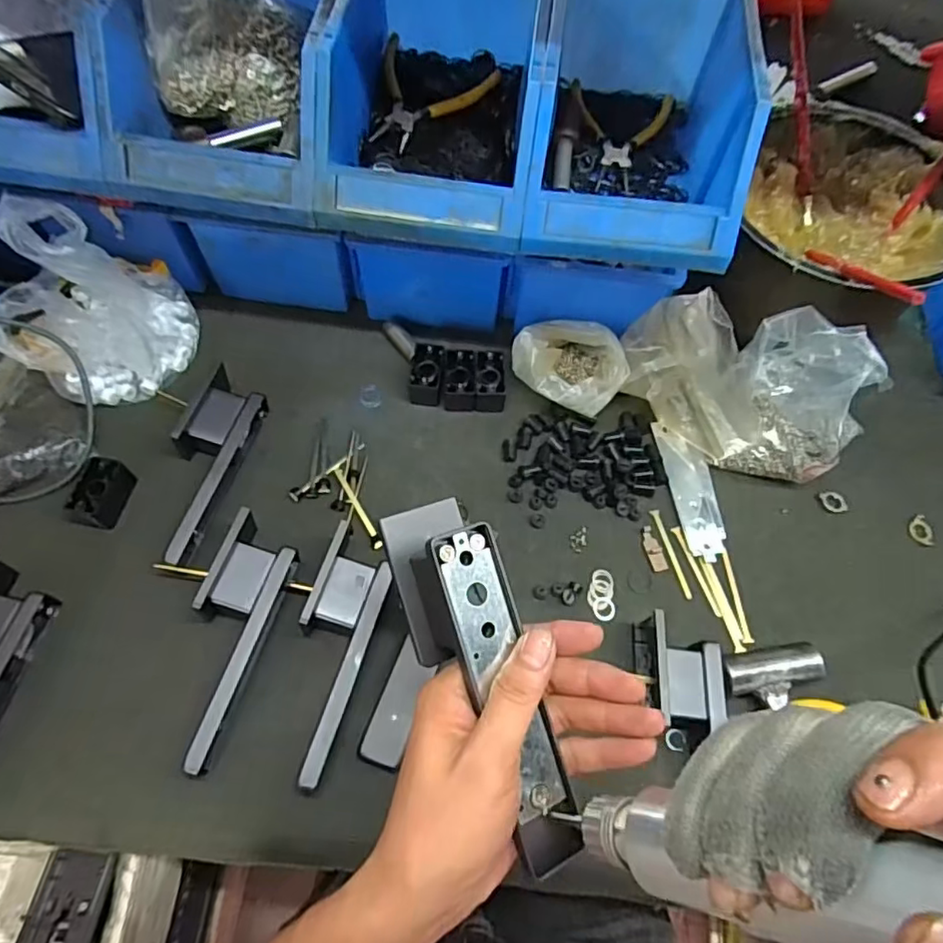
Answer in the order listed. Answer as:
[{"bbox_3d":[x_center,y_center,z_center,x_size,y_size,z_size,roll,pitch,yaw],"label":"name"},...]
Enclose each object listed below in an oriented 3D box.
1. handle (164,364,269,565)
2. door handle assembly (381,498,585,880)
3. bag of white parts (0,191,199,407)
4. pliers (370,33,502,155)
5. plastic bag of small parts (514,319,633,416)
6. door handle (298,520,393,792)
[{"bbox_3d":[-0.235,-0.008,0.520,0.058,0.034,0.177,15,66,5],"label":"handle"},{"bbox_3d":[0.008,0.102,0.300,0.054,0.056,0.188,-22,78,-11],"label":"door handle assembly"},{"bbox_3d":[-0.338,-0.157,0.522,0.123,0.164,0.148,21,66,7],"label":"bag of white parts"},{"bbox_3d":[-0.044,-0.324,0.517,0.104,0.012,0.122,21,66,8],"label":"pliers"},{"bbox_3d":[0.093,-0.103,0.569,0.104,0.044,0.082,17,66,6],"label":"plastic bag of small parts"},{"bbox_3d":[-0.105,0.134,0.454,0.054,0.041,0.175,15,66,5],"label":"door handle"}]

